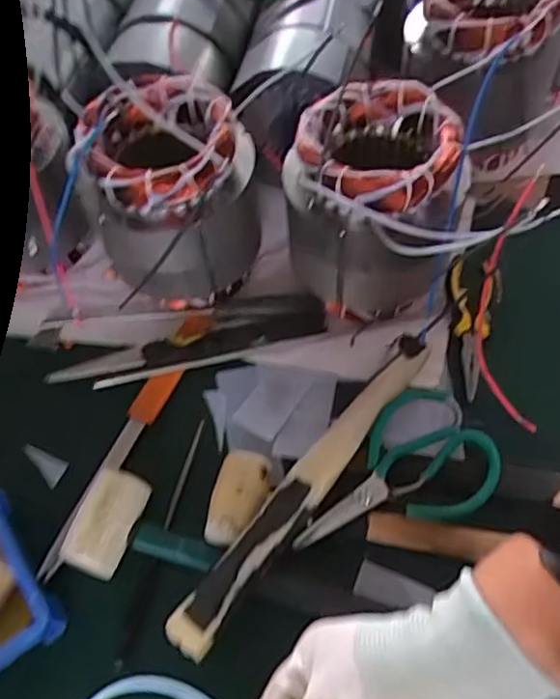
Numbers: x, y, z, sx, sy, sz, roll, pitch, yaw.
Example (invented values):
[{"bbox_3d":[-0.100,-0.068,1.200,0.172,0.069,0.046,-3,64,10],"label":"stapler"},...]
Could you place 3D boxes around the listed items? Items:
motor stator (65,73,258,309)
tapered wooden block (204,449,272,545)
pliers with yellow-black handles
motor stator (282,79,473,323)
[{"bbox_3d":[-0.094,-0.136,0.563,0.140,0.168,0.136,2,61,2],"label":"motor stator"},{"bbox_3d":[-0.033,0.126,0.505,0.044,0.042,0.082,12,62,8],"label":"tapered wooden block"},{"bbox_3d":[0.180,-0.016,0.563,0.048,0.030,0.124,7,74,5],"label":"pliers with yellow-black handles"},{"bbox_3d":[0.079,-0.116,0.543,0.156,0.177,0.155,20,63,12],"label":"motor stator"}]

